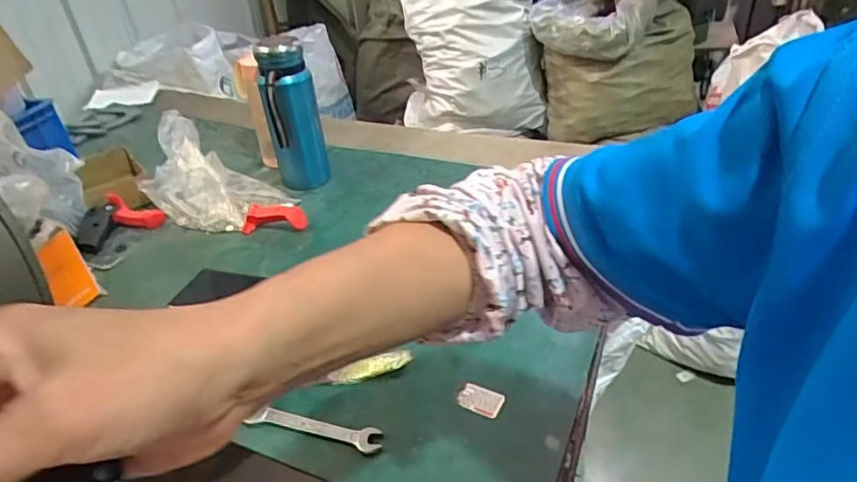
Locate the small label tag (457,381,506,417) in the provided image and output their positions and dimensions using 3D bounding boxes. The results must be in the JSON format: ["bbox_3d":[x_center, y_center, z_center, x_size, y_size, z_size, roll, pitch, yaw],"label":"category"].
[{"bbox_3d":[0.049,0.150,0.527,0.041,0.004,0.026,19,52,10],"label":"small label tag"}]

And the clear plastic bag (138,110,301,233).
[{"bbox_3d":[-0.288,-0.088,0.761,0.175,0.121,0.115,1,34,9],"label":"clear plastic bag"}]

